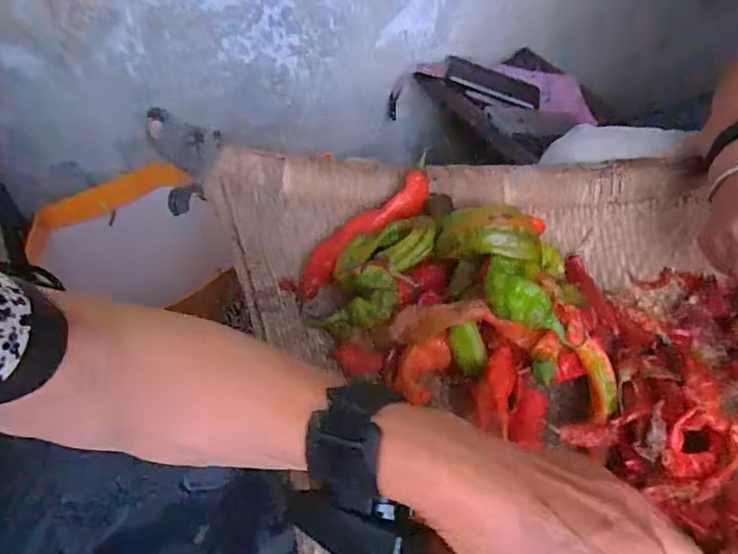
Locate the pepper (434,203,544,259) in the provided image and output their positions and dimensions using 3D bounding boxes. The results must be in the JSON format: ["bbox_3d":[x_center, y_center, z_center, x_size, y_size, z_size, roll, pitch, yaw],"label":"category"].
[{"bbox_3d":[0.081,-0.031,0.372,0.070,0.033,0.023,3,43,20],"label":"pepper"}]

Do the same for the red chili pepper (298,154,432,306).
[{"bbox_3d":[-0.003,-0.041,0.458,0.155,0.024,0.035,-41,57,-5],"label":"red chili pepper"}]

